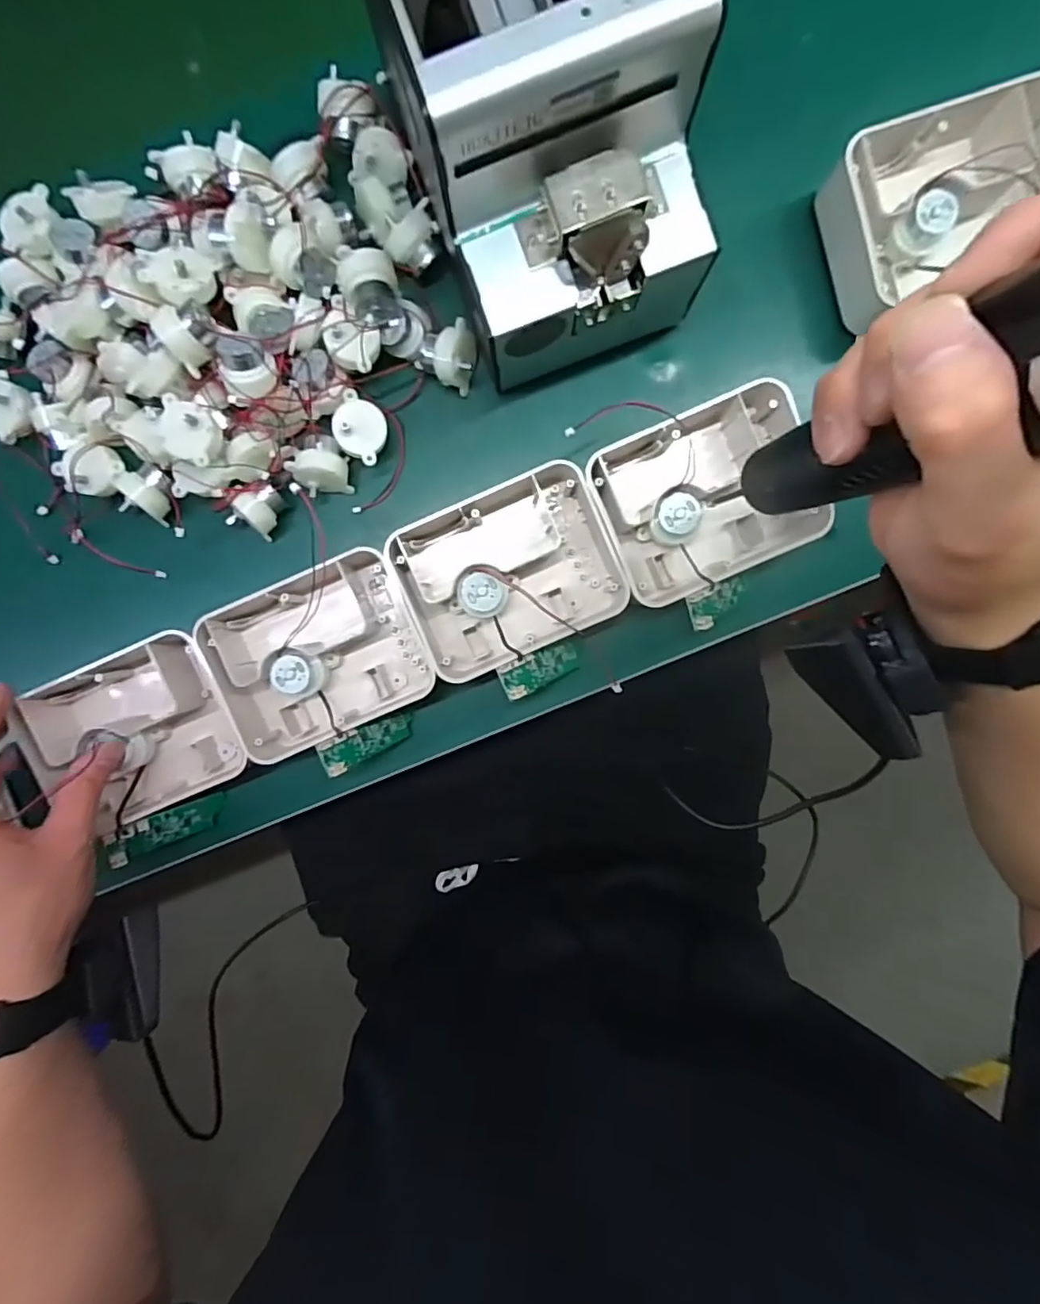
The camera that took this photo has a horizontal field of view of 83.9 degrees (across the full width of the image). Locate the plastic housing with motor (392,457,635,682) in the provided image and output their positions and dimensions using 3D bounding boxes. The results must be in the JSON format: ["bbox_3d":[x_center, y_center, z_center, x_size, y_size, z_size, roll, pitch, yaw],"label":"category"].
[{"bbox_3d":[-0.006,-0.049,0.362,0.131,0.040,0.099,-22,92,1],"label":"plastic housing with motor"}]

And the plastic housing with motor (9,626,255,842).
[{"bbox_3d":[-0.239,0.051,0.374,0.119,0.051,0.098,-23,94,4],"label":"plastic housing with motor"}]

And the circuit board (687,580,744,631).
[{"bbox_3d":[0.122,-0.032,0.355,0.053,0.008,0.021,-31,106,-33],"label":"circuit board"}]

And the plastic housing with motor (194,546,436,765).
[{"bbox_3d":[-0.125,0.002,0.366,0.124,0.041,0.101,-25,92,2],"label":"plastic housing with motor"}]

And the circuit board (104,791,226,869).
[{"bbox_3d":[-0.231,0.116,0.382,0.005,0.069,0.025,15,116,43],"label":"circuit board"}]

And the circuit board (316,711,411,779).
[{"bbox_3d":[-0.096,0.057,0.370,0.005,0.064,0.021,-13,96,47],"label":"circuit board"}]

